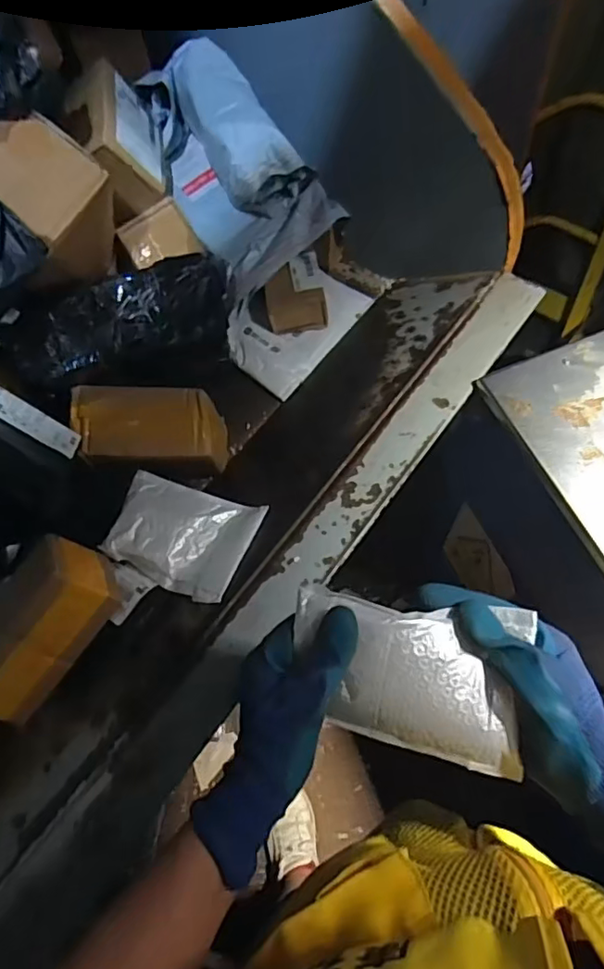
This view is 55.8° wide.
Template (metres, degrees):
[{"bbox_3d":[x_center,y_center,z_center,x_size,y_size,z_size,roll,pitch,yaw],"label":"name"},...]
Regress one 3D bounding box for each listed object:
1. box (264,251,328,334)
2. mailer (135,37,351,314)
[{"bbox_3d":[-0.010,-0.278,0.833,0.084,0.061,0.098,-10,63,-2],"label":"box"},{"bbox_3d":[-0.079,-0.407,0.721,0.166,0.135,0.259,-26,65,-10],"label":"mailer"}]

